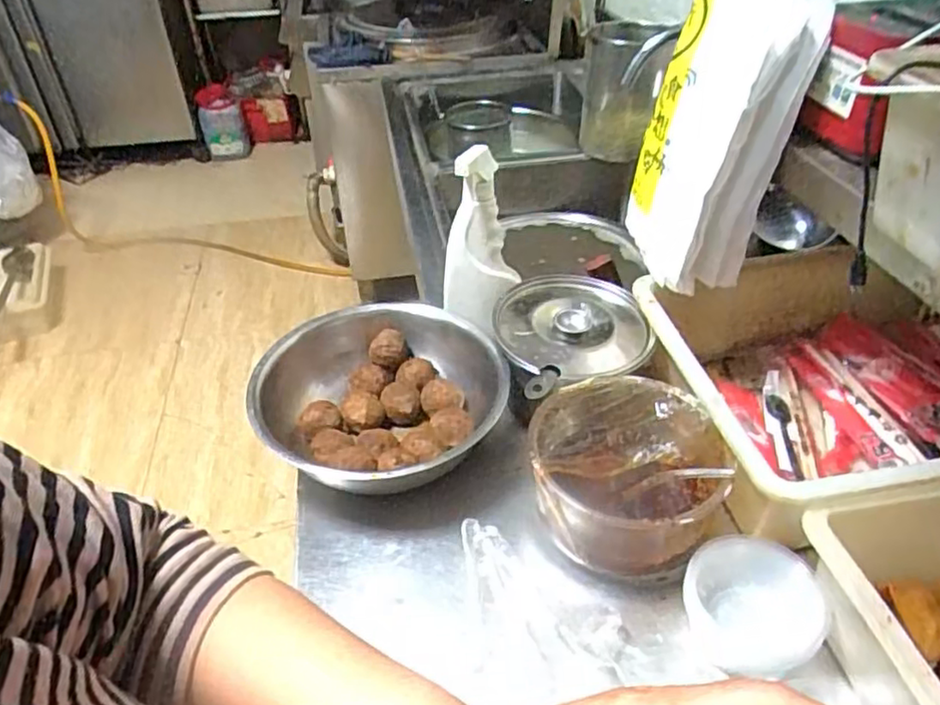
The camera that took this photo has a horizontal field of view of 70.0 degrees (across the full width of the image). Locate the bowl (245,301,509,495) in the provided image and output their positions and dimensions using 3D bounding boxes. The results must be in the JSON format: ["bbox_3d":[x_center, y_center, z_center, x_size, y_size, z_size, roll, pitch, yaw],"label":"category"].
[{"bbox_3d":[-0.098,0.050,0.725,0.247,0.075,0.254,-1,39,1],"label":"bowl"}]

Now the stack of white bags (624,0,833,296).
[{"bbox_3d":[0.228,-0.213,0.657,0.083,0.289,0.147,-11,40,-11],"label":"stack of white bags"}]

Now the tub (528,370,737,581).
[{"bbox_3d":[0.142,0.113,0.624,0.166,0.091,0.167,-1,39,1],"label":"tub"}]

